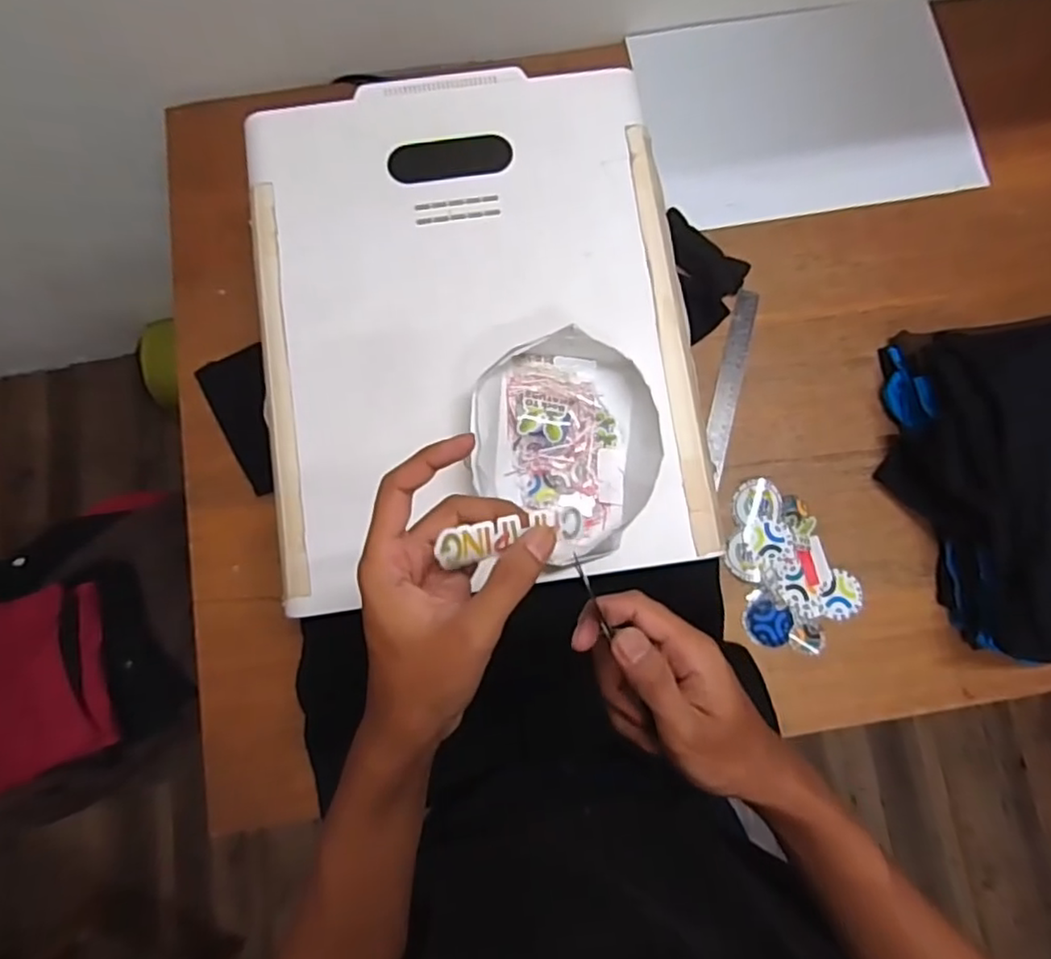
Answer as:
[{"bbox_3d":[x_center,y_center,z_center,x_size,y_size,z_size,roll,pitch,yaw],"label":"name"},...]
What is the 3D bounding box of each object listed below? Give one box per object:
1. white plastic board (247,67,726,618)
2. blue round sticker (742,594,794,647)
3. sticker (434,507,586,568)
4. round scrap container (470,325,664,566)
[{"bbox_3d":[-0.050,-0.153,0.612,0.399,0.018,0.502,-8,82,0],"label":"white plastic board"},{"bbox_3d":[0.274,0.161,0.725,0.054,0.004,0.053,-1,80,7],"label":"blue round sticker"},{"bbox_3d":[-0.006,0.029,0.327,0.073,0.004,0.020,-13,116,-8],"label":"sticker"},{"bbox_3d":[0.036,-0.029,0.564,0.158,0.053,0.187,8,79,2],"label":"round scrap container"}]

